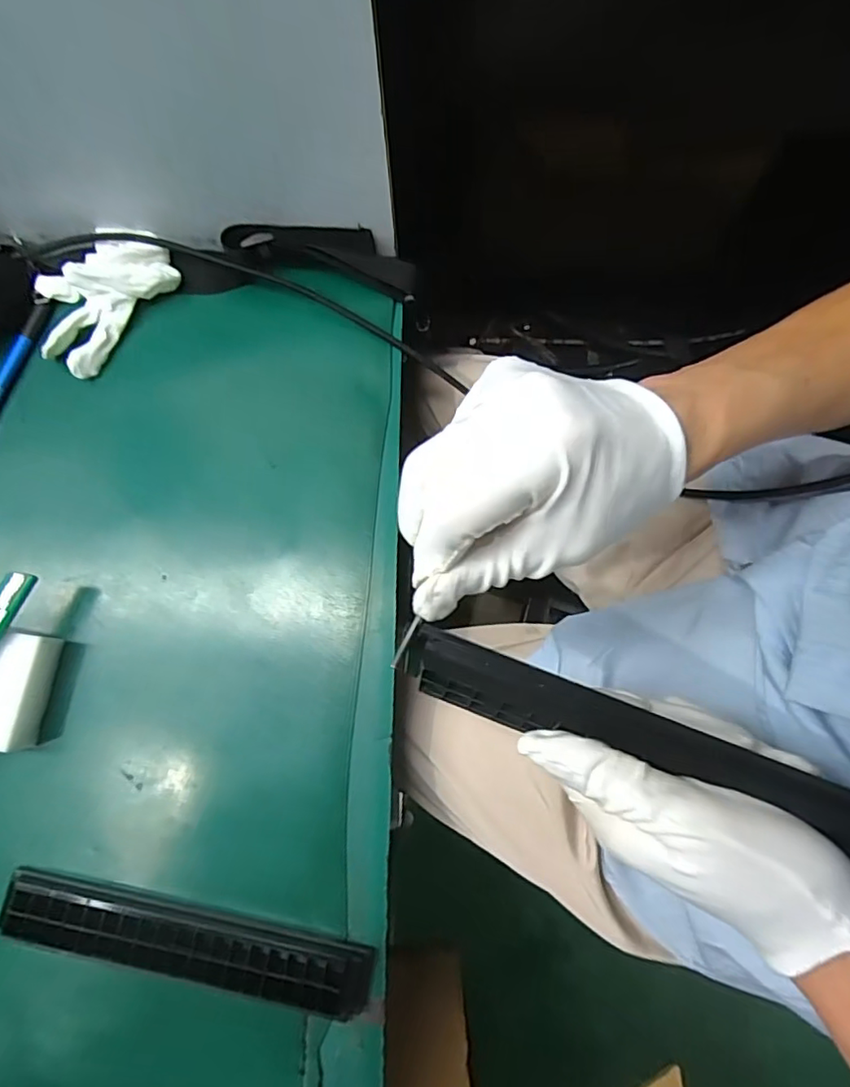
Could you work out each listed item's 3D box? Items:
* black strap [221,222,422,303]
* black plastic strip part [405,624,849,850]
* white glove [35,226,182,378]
[{"bbox_3d":[-0.078,-0.218,0.431,0.140,0.032,0.033,11,79,3],"label":"black strap"},{"bbox_3d":[0.085,0.076,0.213,0.193,0.010,0.025,19,79,10],"label":"black plastic strip part"},{"bbox_3d":[-0.255,-0.195,0.432,0.081,0.032,0.114,39,81,8],"label":"white glove"}]

